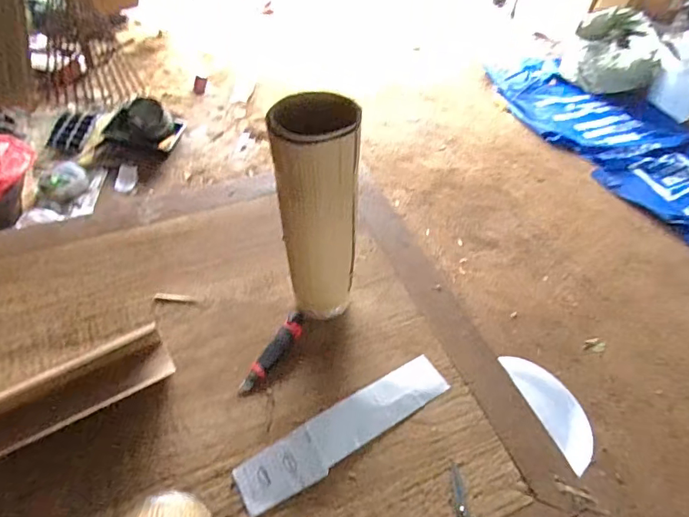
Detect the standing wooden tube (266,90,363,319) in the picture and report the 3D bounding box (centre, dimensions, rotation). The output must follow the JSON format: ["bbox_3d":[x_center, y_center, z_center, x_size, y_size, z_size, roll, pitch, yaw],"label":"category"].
[{"bbox_3d":[-0.037,-0.058,0.754,0.121,0.440,0.095,2,50,-5],"label":"standing wooden tube"}]

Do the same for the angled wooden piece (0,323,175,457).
[{"bbox_3d":[-0.491,0.238,0.758,0.401,0.041,0.102,-26,57,-22],"label":"angled wooden piece"}]

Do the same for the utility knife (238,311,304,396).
[{"bbox_3d":[-0.127,0.171,0.855,0.042,0.014,0.186,25,52,14],"label":"utility knife"}]

